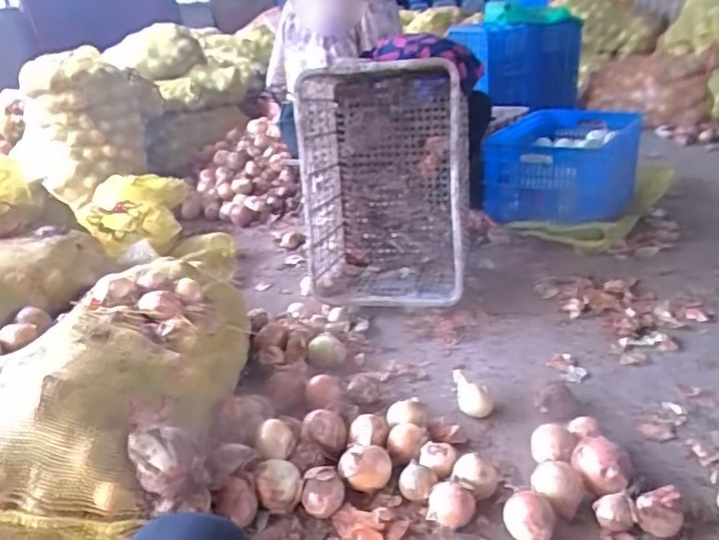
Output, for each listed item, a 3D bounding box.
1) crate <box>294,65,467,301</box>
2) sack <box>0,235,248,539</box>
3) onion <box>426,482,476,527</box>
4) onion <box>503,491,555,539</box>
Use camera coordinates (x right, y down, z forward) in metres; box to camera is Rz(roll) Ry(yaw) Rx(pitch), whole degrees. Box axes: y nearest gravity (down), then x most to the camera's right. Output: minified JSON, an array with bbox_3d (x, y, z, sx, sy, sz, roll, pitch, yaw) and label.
[{"bbox_3d":[0.065,-0.204,1.476,0.373,0.539,0.346,0,25,10],"label":"crate"},{"bbox_3d":[-0.398,0.188,0.995,0.358,0.214,0.611,0,25,10],"label":"sack"},{"bbox_3d":[0.129,0.335,0.859,0.063,0.052,0.047,2,25,15],"label":"onion"},{"bbox_3d":[0.225,0.338,0.815,0.063,0.058,0.063,-4,24,2],"label":"onion"}]

